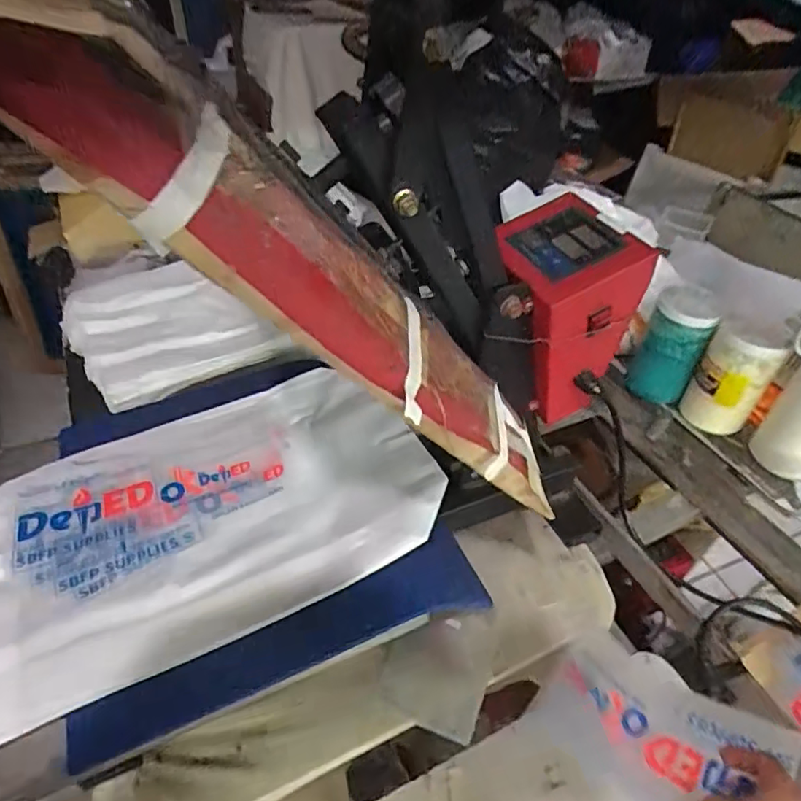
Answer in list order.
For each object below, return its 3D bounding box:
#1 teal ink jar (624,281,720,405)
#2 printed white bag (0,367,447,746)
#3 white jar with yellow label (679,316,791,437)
[{"bbox_3d":[0.427,-0.087,0.879,0.092,0.164,0.104,24,47,20],"label":"teal ink jar"},{"bbox_3d":[-0.189,0.099,0.561,0.423,0.045,0.290,-17,47,-21],"label":"printed white bag"},{"bbox_3d":[0.486,-0.037,0.814,0.092,0.165,0.084,2,43,-2],"label":"white jar with yellow label"}]

